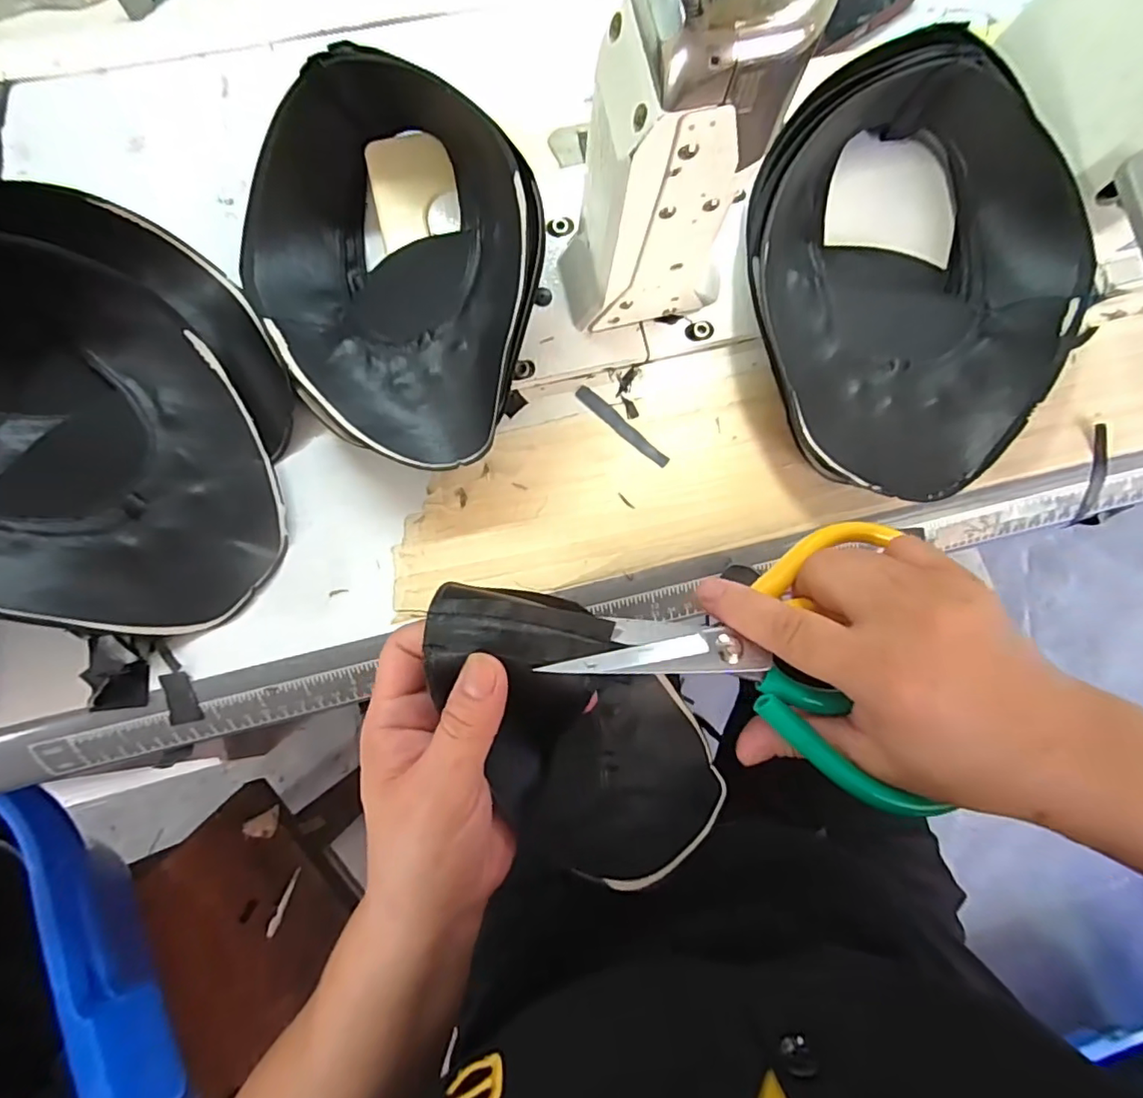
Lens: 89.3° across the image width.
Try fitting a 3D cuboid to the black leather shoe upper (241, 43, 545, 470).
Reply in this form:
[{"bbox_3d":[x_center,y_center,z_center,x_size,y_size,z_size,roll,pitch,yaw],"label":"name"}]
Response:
[{"bbox_3d":[-0.102,-0.161,0.338,0.163,0.083,0.243,-25,76,-7],"label":"black leather shoe upper"}]

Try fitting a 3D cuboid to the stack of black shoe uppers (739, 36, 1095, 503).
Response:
[{"bbox_3d":[0.195,-0.156,0.332,0.182,0.094,0.233,-16,75,-4],"label":"stack of black shoe uppers"}]

